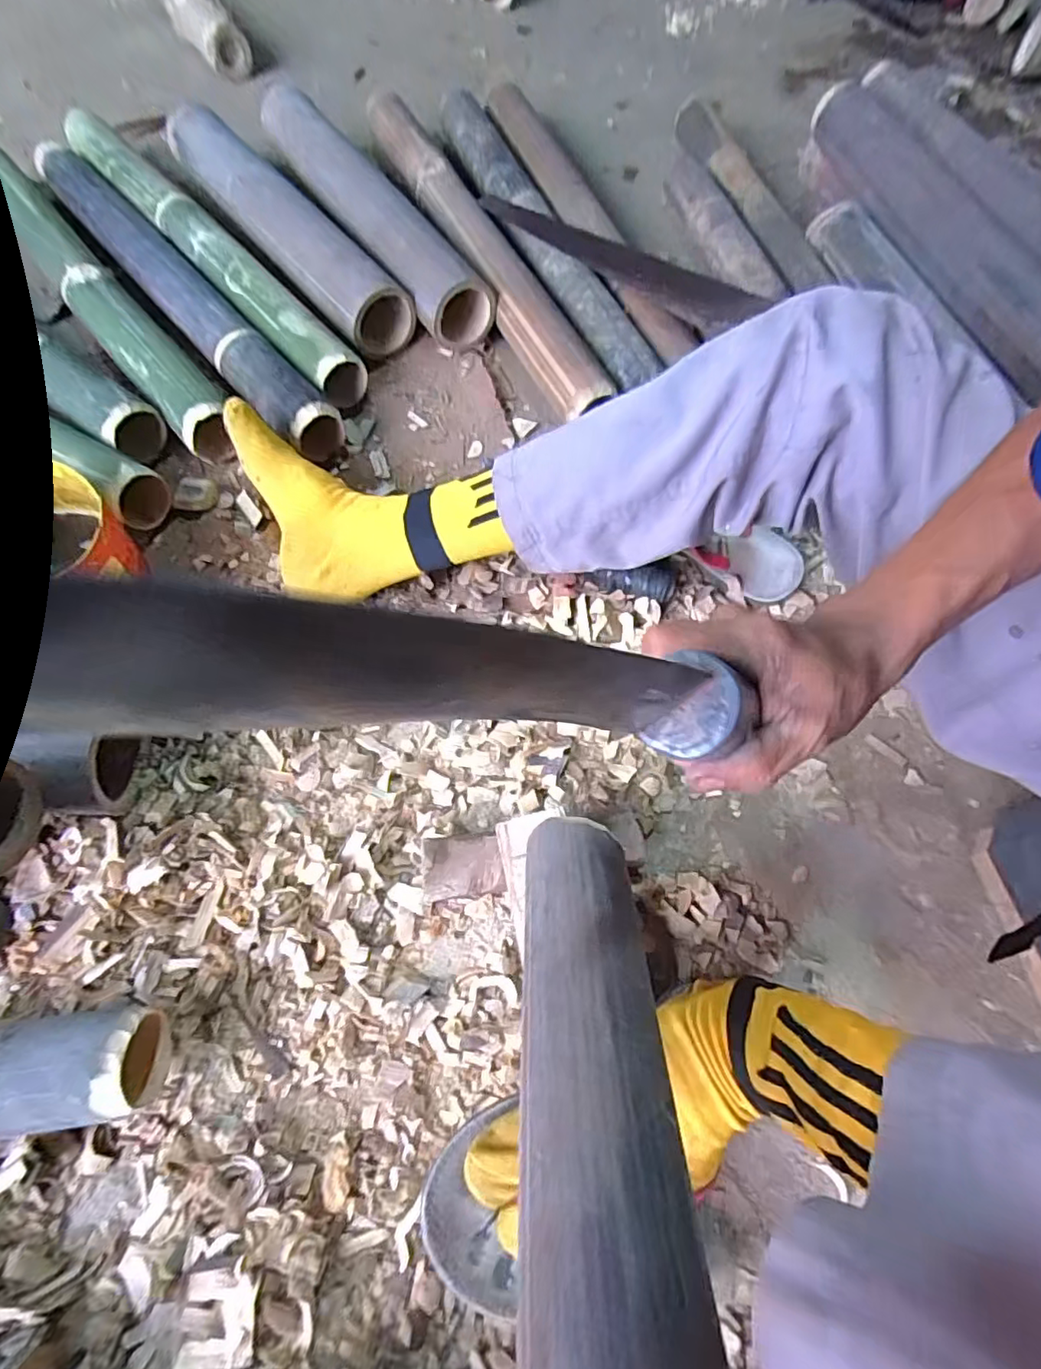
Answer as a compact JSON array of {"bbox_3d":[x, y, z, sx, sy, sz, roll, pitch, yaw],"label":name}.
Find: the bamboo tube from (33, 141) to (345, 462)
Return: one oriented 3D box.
[{"bbox_3d":[-0.409,-0.473,0.697,0.064,0.057,0.651,-37,73,-17],"label":"bamboo tube"}]

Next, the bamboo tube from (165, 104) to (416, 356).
[{"bbox_3d":[-0.299,-0.569,0.730,0.073,0.072,0.482,-36,72,-17],"label":"bamboo tube"}]

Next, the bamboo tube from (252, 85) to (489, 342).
[{"bbox_3d":[-0.195,-0.593,0.744,0.075,0.074,0.477,-31,71,-15],"label":"bamboo tube"}]

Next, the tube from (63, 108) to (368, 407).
[{"bbox_3d":[-0.391,-0.536,0.730,0.057,0.058,0.630,-37,73,-17],"label":"tube"}]

